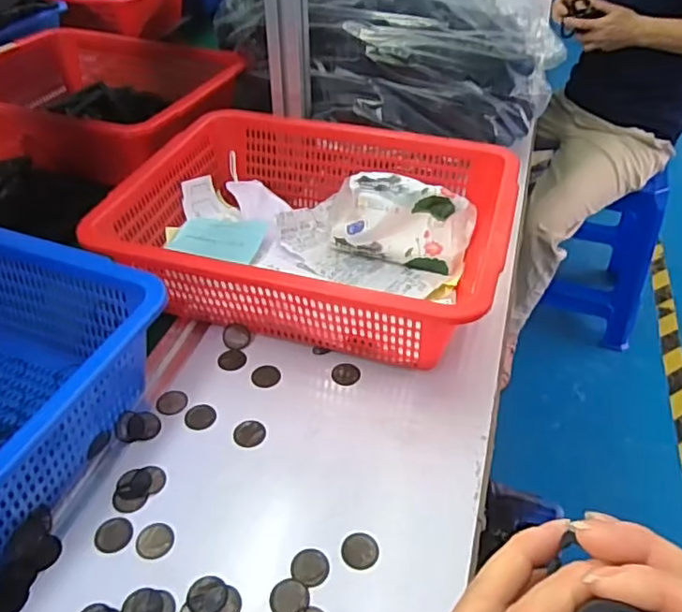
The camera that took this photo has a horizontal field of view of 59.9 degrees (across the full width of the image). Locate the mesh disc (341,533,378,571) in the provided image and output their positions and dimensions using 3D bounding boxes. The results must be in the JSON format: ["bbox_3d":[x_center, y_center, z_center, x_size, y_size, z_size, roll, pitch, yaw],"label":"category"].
[{"bbox_3d":[0.015,0.184,0.447,0.027,0.004,0.028,0,42,0],"label":"mesh disc"}]

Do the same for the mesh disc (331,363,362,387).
[{"bbox_3d":[0.005,0.066,0.581,0.028,0.004,0.029,0,42,0],"label":"mesh disc"}]

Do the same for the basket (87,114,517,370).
[{"bbox_3d":[-0.024,-0.082,0.656,0.394,0.116,0.299,12,43,12],"label":"basket"}]

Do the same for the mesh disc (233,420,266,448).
[{"bbox_3d":[-0.081,0.113,0.527,0.027,0.004,0.028,0,42,0],"label":"mesh disc"}]

